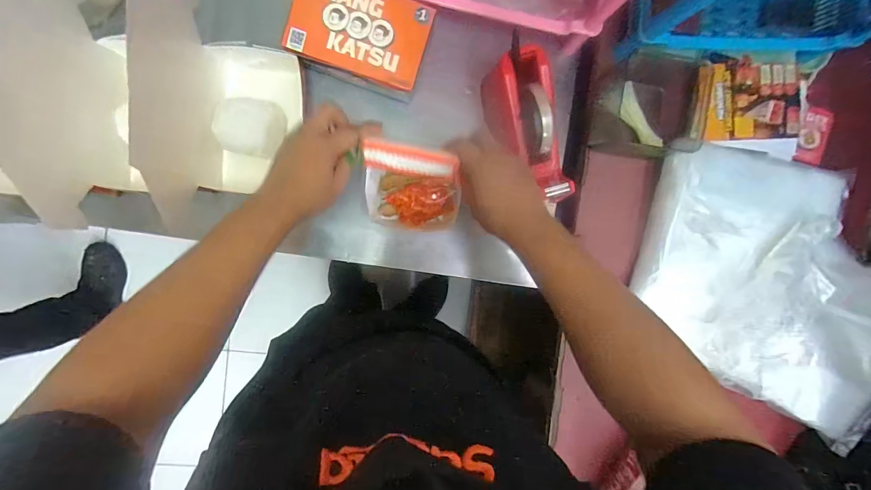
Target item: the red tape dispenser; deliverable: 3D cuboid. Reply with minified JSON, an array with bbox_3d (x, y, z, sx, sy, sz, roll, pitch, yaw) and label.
[{"bbox_3d":[0.116,-0.148,0.505,0.072,0.088,0.186,-13,95,-5],"label":"red tape dispenser"}]

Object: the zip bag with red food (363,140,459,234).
[{"bbox_3d":[-0.027,-0.064,0.489,0.123,0.139,0.086,9,93,-6],"label":"zip bag with red food"}]

